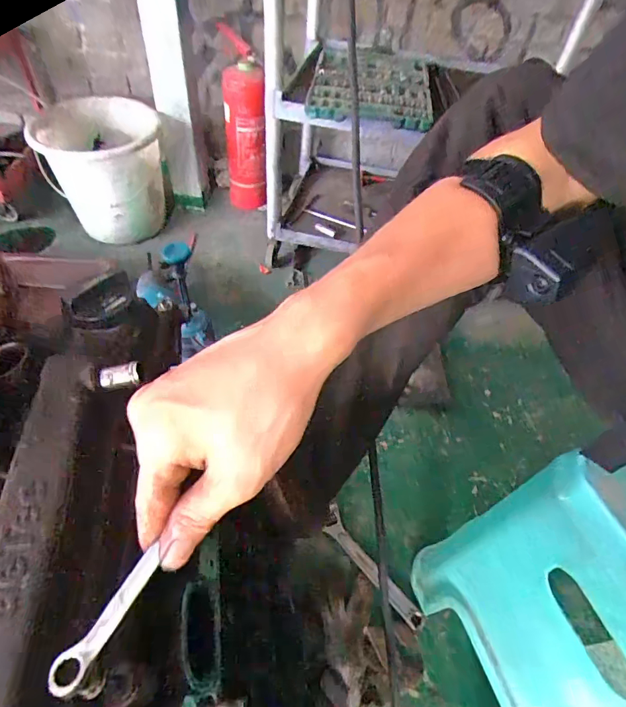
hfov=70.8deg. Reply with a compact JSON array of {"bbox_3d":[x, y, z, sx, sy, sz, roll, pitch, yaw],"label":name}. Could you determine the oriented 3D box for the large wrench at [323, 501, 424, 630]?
[{"bbox_3d":[0.097,0.381,0.795,0.048,0.014,0.246,-28,55,-24],"label":"large wrench"}]

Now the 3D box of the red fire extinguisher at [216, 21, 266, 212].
[{"bbox_3d":[-0.217,-0.703,1.419,0.132,0.480,0.163,-2,49,-8],"label":"red fire extinguisher"}]

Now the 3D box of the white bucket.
[{"bbox_3d":[-0.584,-0.525,1.277,0.311,0.302,0.394,-14,52,-17],"label":"white bucket"}]

